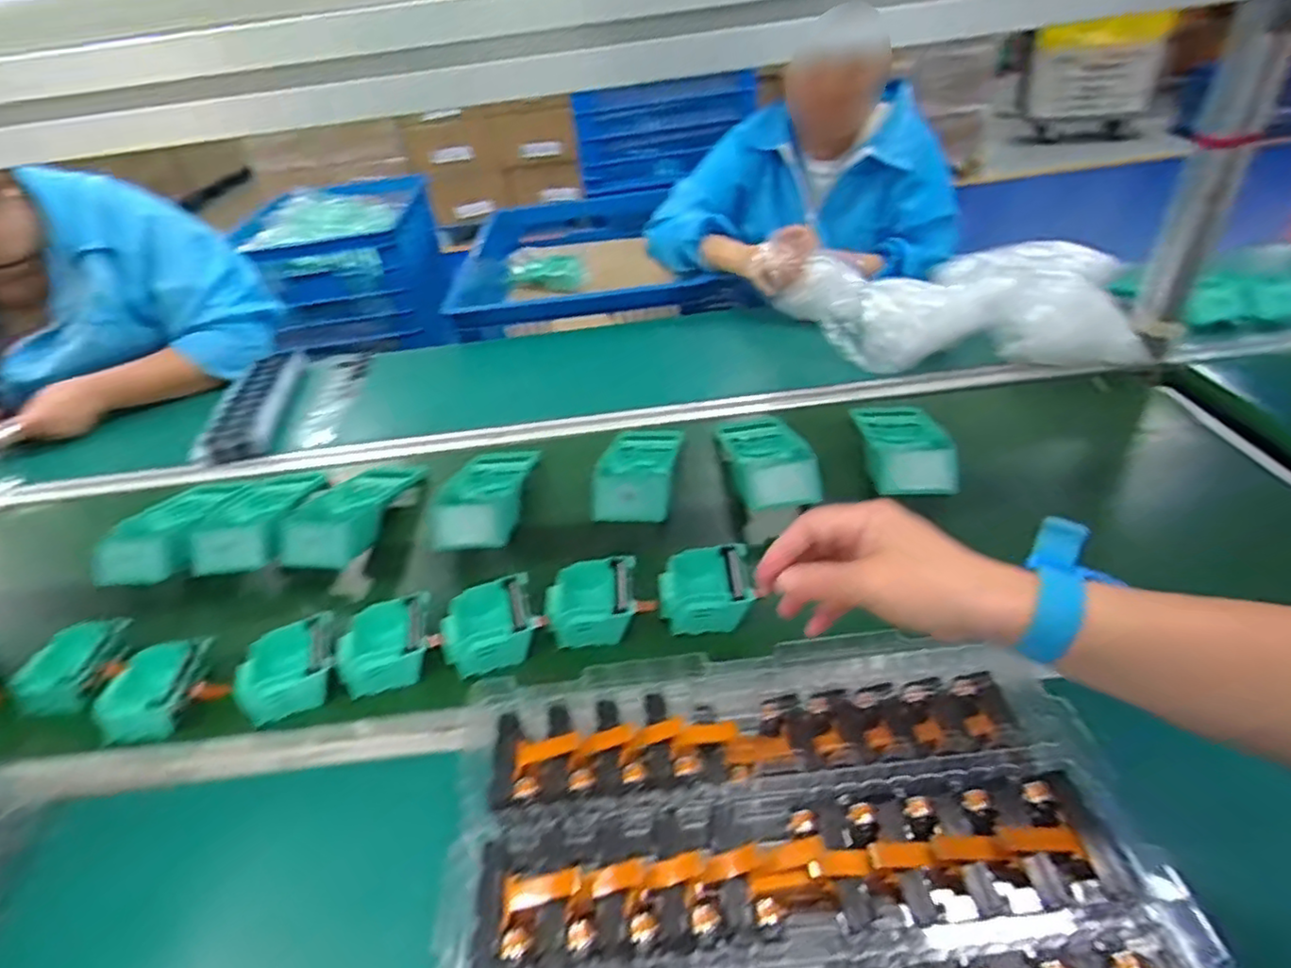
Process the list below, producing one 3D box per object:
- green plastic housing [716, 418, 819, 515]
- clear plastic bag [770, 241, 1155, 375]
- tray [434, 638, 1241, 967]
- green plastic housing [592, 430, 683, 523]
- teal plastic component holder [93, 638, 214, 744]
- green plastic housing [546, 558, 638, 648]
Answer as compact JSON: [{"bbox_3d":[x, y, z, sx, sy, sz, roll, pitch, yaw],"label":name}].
[{"bbox_3d":[0.145,-0.040,0.797,0.096,0.047,0.191,-9,39,-2],"label":"green plastic housing"},{"bbox_3d":[0.461,-0.283,1.022,0.489,0.108,0.286,1,40,10],"label":"clear plastic bag"},{"bbox_3d":[0.079,0.214,0.375,0.380,0.034,0.272,-7,39,1],"label":"tray"},{"bbox_3d":[-0.011,-0.022,0.789,0.095,0.052,0.191,1,40,10],"label":"green plastic housing"},{"bbox_3d":[-0.434,0.185,0.593,0.075,0.034,0.087,-2,39,6],"label":"teal plastic component holder"},{"bbox_3d":[-0.049,0.113,0.625,0.083,0.042,0.079,-8,39,-1],"label":"green plastic housing"}]

